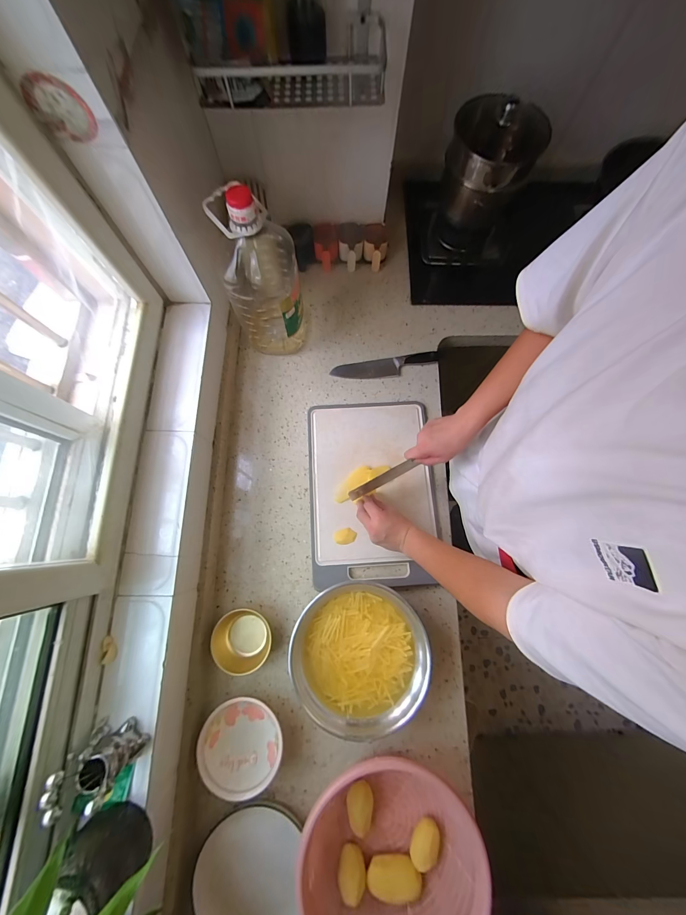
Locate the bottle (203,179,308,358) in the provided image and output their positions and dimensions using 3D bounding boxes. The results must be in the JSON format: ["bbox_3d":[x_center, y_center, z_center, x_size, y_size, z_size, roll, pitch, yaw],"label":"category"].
[{"bbox_3d":[-0.164,-0.374,0.664,0.135,0.342,0.145,-5,76,-1],"label":"bottle"}]

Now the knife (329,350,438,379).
[{"bbox_3d":[0.108,-0.234,0.799,0.269,0.021,0.052,-8,76,-2],"label":"knife"}]

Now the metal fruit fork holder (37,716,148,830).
[{"bbox_3d":[-0.341,0.425,0.434,0.072,0.106,0.056,-10,74,-4],"label":"metal fruit fork holder"}]

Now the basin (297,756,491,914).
[{"bbox_3d":[0.082,0.643,0.522,0.265,0.124,0.265,0,76,0],"label":"basin"}]

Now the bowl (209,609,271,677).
[{"bbox_3d":[-0.205,0.368,0.631,0.101,0.047,0.112,-22,77,-5],"label":"bowl"}]

